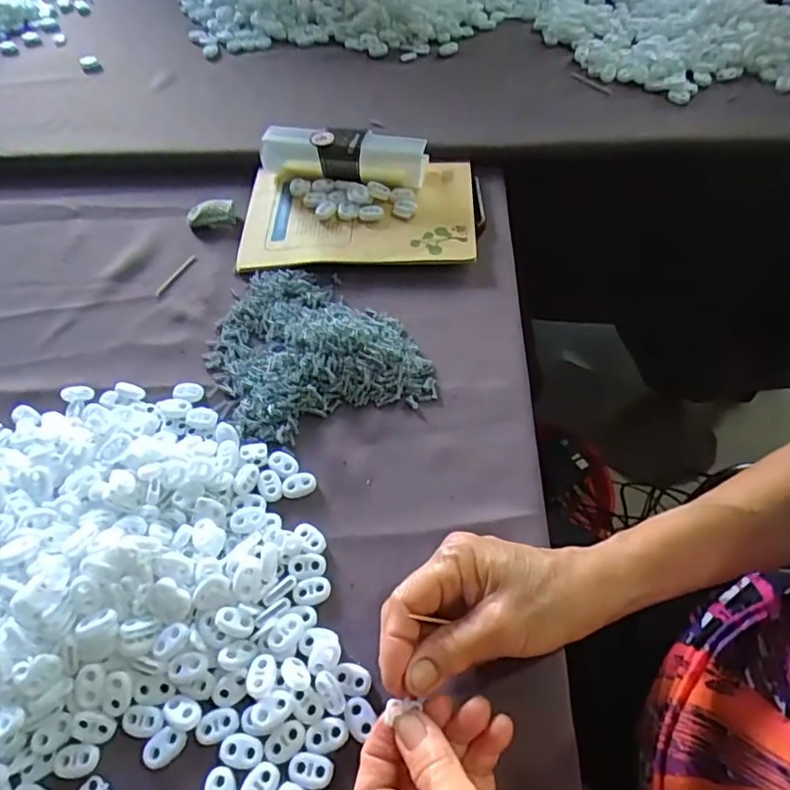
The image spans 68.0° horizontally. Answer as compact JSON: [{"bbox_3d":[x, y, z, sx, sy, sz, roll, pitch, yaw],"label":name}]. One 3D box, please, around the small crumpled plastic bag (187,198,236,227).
[{"bbox_3d":[-0.171,-0.168,0.539,0.043,0.013,0.024,-10,55,-2],"label":"small crumpled plastic bag"}]

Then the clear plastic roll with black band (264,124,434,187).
[{"bbox_3d":[-0.048,-0.217,0.535,0.150,0.039,0.032,6,56,9],"label":"clear plastic roll with black band"}]

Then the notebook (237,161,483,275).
[{"bbox_3d":[-0.034,-0.161,0.524,0.205,0.015,0.122,-1,56,4],"label":"notebook"}]

